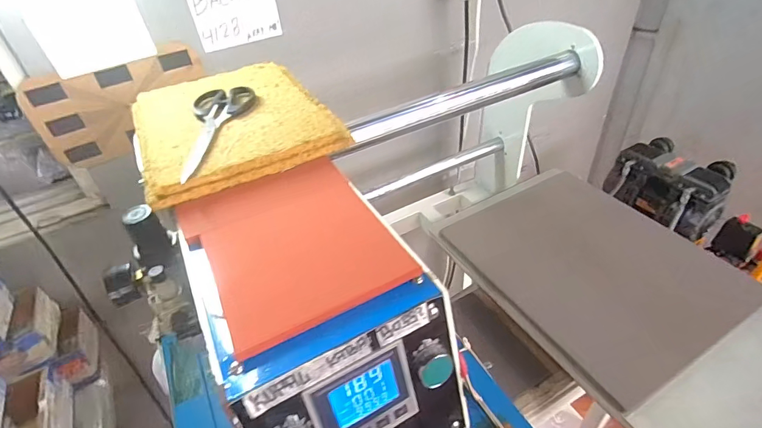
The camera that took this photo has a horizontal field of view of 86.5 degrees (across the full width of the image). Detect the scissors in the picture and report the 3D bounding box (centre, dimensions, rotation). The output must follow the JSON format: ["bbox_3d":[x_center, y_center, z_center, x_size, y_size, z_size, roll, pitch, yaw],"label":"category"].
[{"bbox_3d":[-0.169,-0.095,0.435,0.069,0.008,0.185,-13,40,-10],"label":"scissors"}]

